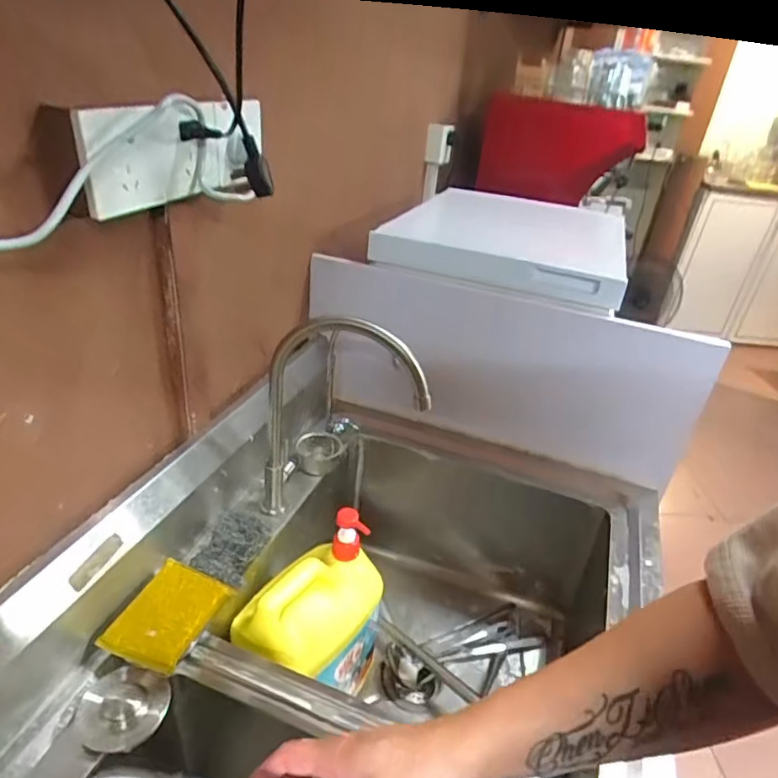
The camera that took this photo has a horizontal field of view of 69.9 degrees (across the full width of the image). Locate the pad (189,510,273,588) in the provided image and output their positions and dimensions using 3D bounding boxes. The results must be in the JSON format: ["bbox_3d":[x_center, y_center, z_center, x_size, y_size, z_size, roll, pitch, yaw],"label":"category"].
[{"bbox_3d":[-0.202,0.200,0.716,0.072,0.021,0.097,14,32,13],"label":"pad"}]

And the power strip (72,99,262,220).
[{"bbox_3d":[-0.204,-0.239,0.565,0.026,0.087,0.250,16,32,15],"label":"power strip"}]

